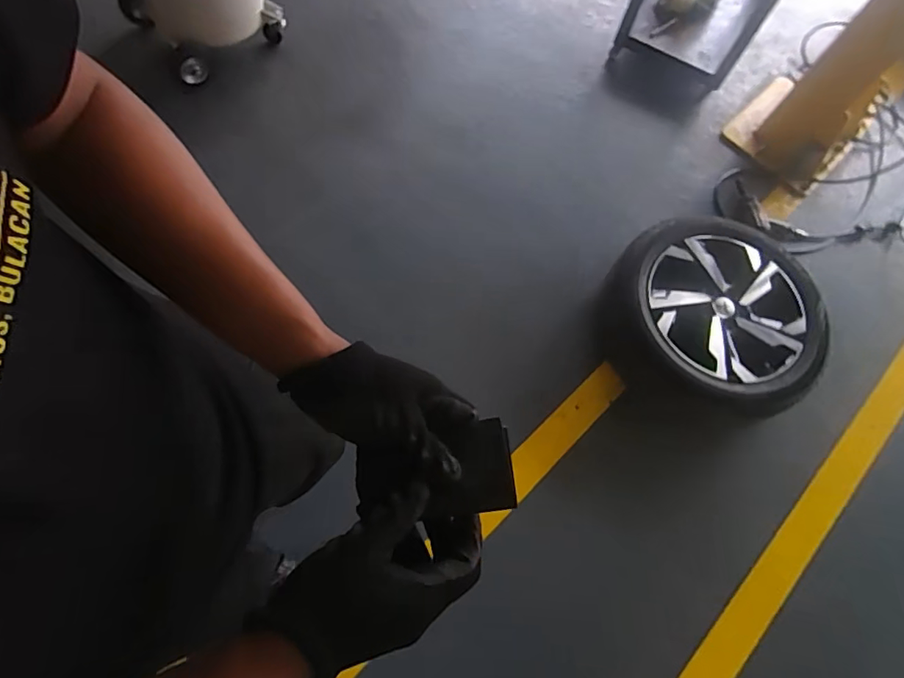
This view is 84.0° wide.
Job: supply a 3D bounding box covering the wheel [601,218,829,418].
[{"bbox_3d":[0.795,-0.087,1.538,0.597,0.187,0.551,1,63,-1],"label":"wheel"}]

